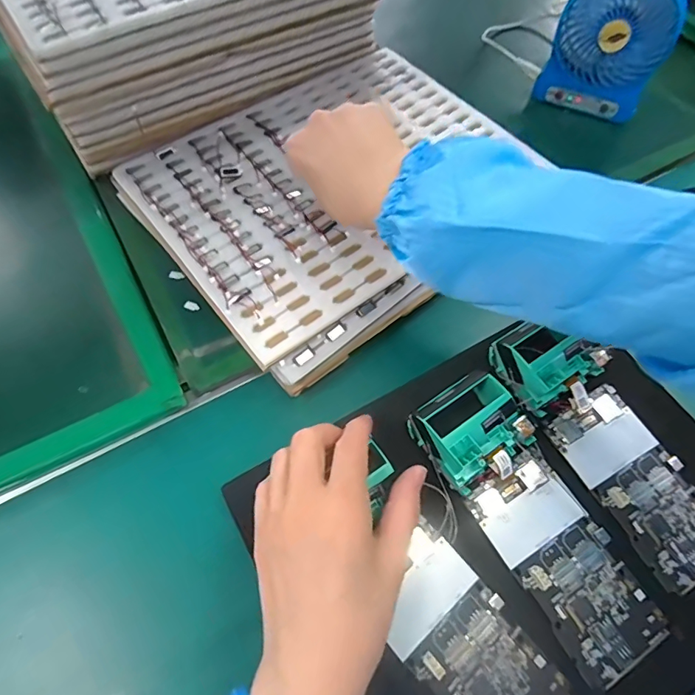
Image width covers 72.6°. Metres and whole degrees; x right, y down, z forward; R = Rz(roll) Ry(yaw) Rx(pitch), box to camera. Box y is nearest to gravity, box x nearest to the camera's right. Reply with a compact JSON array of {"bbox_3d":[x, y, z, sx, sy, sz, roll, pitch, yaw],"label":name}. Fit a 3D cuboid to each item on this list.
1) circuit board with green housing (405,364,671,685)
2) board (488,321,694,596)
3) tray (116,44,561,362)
[{"bbox_3d":[0.123,0.105,0.304,0.068,0.034,0.191,-30,67,-17],"label":"circuit board with green housing"},{"bbox_3d":[0.188,0.061,0.329,0.069,0.036,0.195,-28,66,-16],"label":"board"},{"bbox_3d":[-0.014,-0.157,0.416,0.311,0.010,0.240,-36,69,-19],"label":"tray"}]

